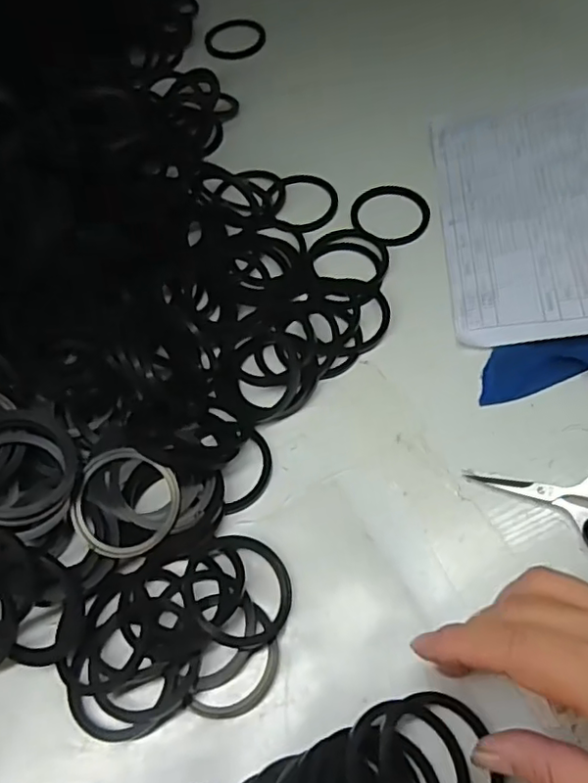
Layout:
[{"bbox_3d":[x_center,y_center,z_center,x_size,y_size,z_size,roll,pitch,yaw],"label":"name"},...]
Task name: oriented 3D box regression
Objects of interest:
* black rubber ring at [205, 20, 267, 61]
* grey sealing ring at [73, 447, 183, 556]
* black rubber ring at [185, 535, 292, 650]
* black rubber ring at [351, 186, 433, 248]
[{"bbox_3d":[-0.054,-0.328,0.548,0.057,0.005,0.056,-3,60,4],"label":"black rubber ring"},{"bbox_3d":[-0.088,0.058,0.311,0.054,0.005,0.055,0,77,-1],"label":"grey sealing ring"},{"bbox_3d":[-0.028,0.100,0.303,0.053,0.009,0.058,11,51,-14],"label":"black rubber ring"},{"bbox_3d":[0.071,-0.129,0.429,0.054,0.007,0.058,-2,61,3],"label":"black rubber ring"}]

